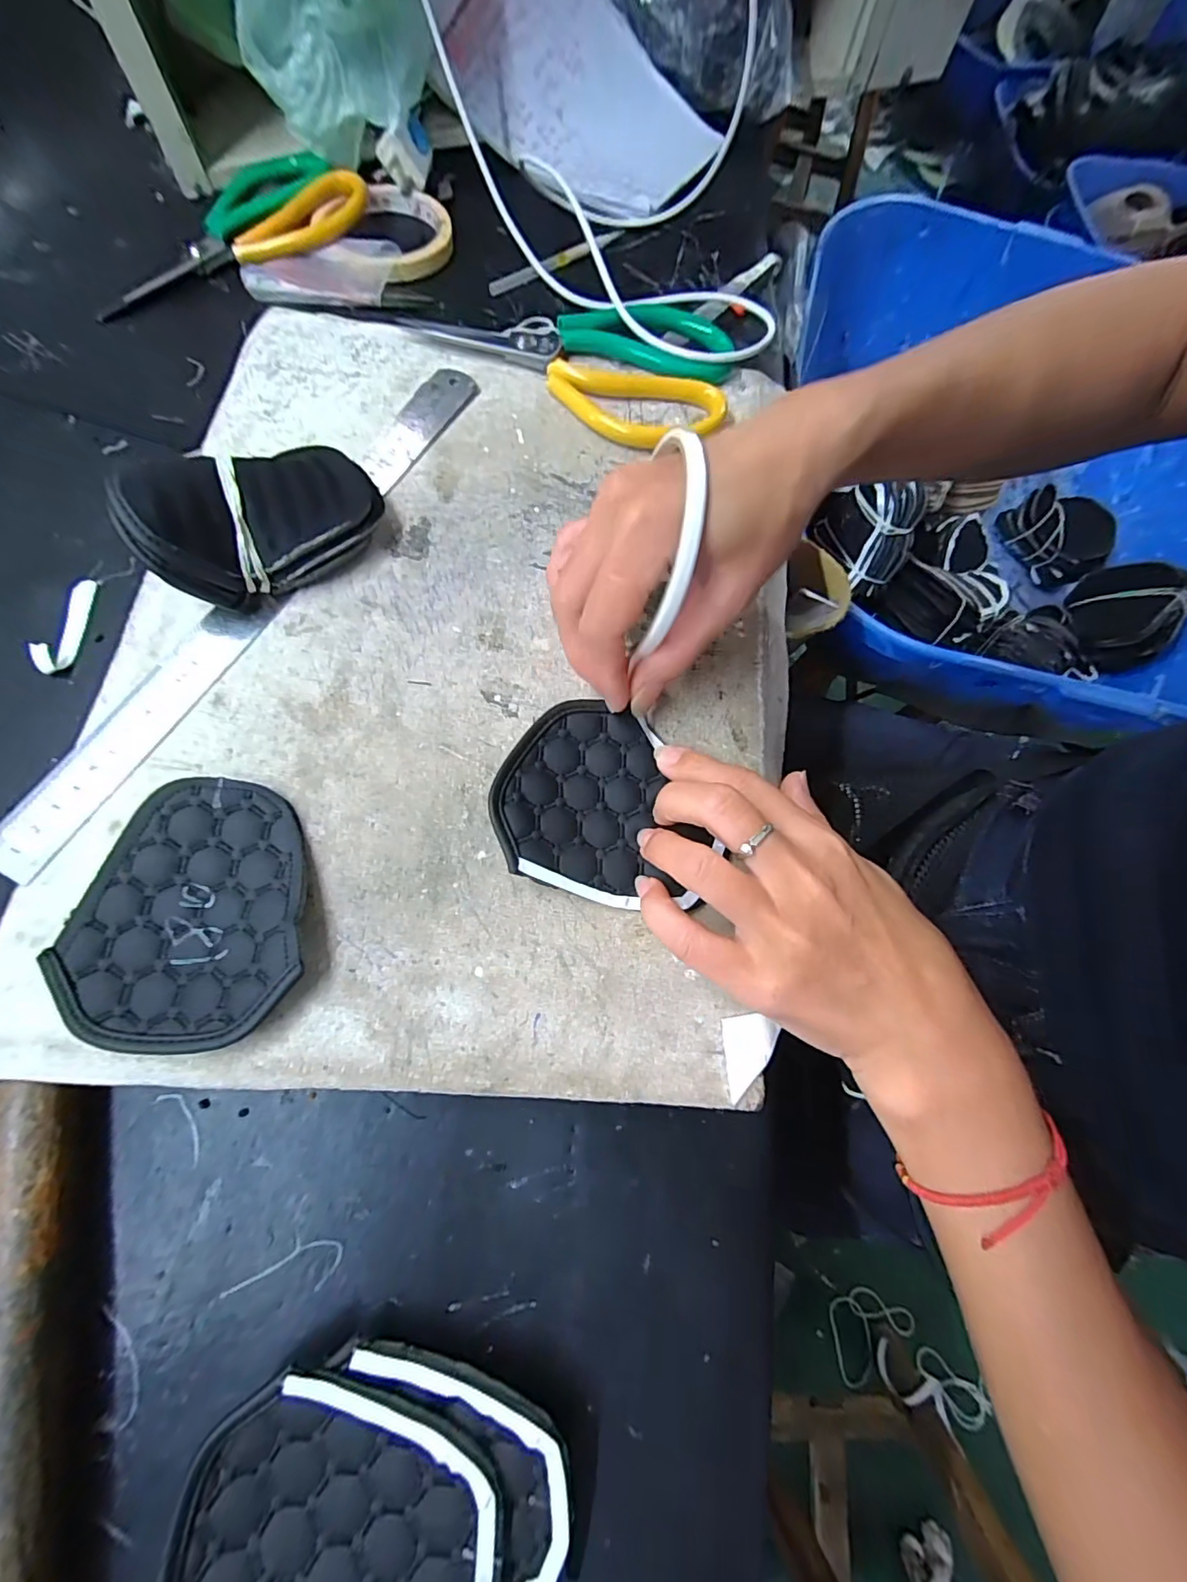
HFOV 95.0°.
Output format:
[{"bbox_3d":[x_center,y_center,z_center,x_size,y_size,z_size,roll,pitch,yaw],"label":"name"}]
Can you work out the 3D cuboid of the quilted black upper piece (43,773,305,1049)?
[{"bbox_3d":[-0.154,0.046,0.211,0.084,0.020,0.098,-12,72,-2],"label":"quilted black upper piece"}]

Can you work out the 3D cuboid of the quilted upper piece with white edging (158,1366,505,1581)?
[{"bbox_3d":[-0.080,0.236,0.170,0.097,0.019,0.083,11,73,5],"label":"quilted upper piece with white edging"}]

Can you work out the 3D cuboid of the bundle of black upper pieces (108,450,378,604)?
[{"bbox_3d":[-0.152,-0.128,0.252,0.104,0.055,0.062,-33,77,-14],"label":"bundle of black upper pieces"}]

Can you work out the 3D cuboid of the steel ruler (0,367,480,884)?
[{"bbox_3d":[-0.155,-0.103,0.262,0.030,0.004,0.321,28,72,5],"label":"steel ruler"}]

